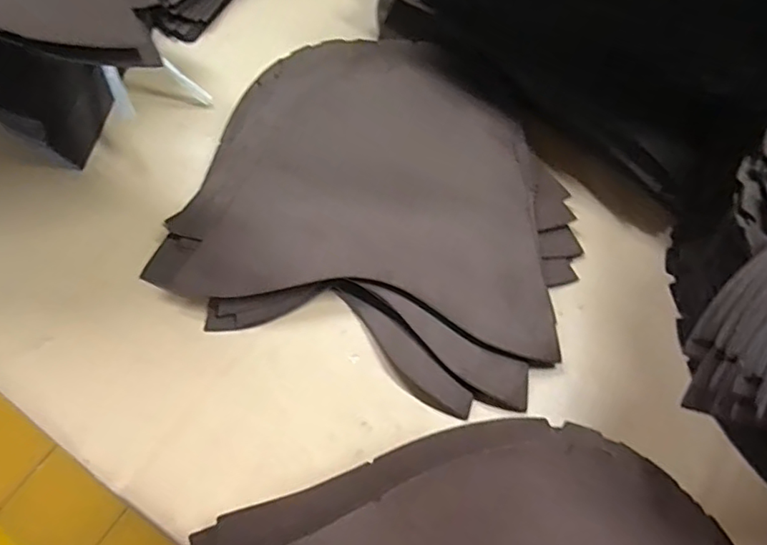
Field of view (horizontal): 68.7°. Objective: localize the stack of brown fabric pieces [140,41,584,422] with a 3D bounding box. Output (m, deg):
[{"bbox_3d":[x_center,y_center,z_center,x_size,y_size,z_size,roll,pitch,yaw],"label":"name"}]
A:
[{"bbox_3d":[0.001,-0.059,0.419,0.288,0.044,0.260,17,64,10],"label":"stack of brown fabric pieces"}]

